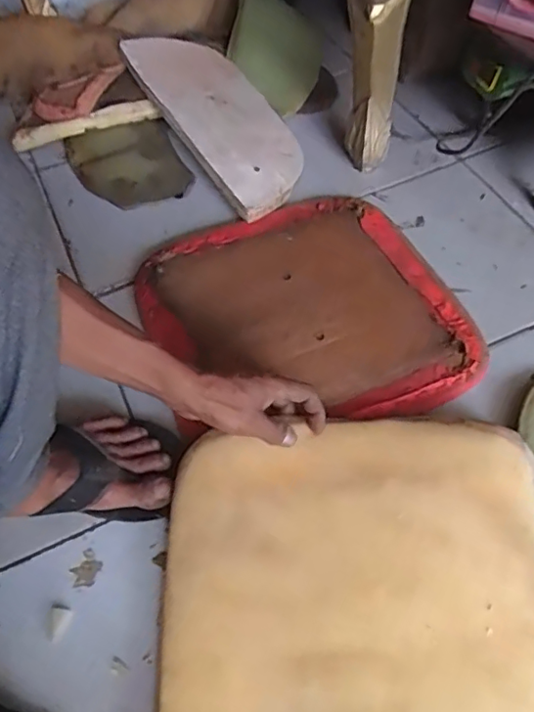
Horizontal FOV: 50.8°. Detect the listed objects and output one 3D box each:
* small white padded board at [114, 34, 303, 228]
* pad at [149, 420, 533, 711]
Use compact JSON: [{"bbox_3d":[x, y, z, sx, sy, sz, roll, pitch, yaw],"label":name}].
[{"bbox_3d":[-0.073,-0.380,0.885,0.149,0.029,0.416,-26,66,-18],"label":"small white padded board"},{"bbox_3d":[0.086,0.241,0.488,0.368,0.053,0.364,-4,57,1],"label":"pad"}]

